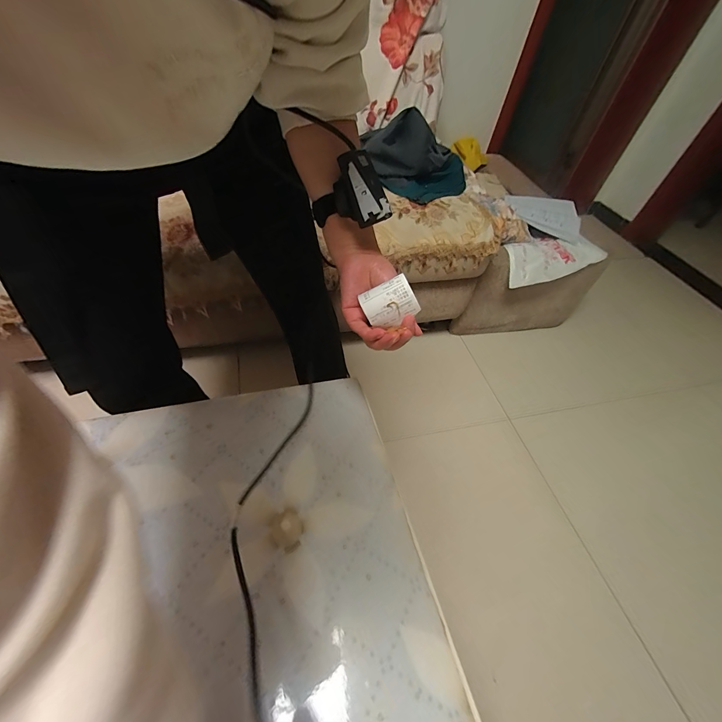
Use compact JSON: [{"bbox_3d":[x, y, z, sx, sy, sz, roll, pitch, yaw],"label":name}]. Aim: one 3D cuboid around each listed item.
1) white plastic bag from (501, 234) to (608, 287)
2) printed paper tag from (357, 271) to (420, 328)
[{"bbox_3d":[0.631,-0.343,1.090,0.366,0.093,0.140,-14,52,-18],"label":"white plastic bag"},{"bbox_3d":[0.032,-0.062,0.357,0.052,0.043,0.007,-26,7,11],"label":"printed paper tag"}]

